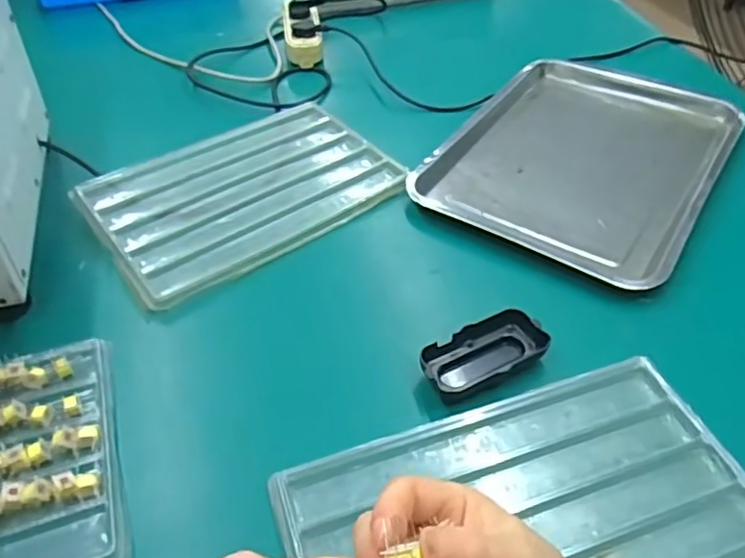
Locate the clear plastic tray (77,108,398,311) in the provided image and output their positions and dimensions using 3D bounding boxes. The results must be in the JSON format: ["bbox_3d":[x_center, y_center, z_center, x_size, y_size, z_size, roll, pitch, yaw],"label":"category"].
[{"bbox_3d":[-0.150,-0.112,0.693,0.322,0.026,0.235,-31,53,-27],"label":"clear plastic tray"}]

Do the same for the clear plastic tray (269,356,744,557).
[{"bbox_3d":[0.115,0.177,0.419,0.320,0.034,0.215,-15,47,-14],"label":"clear plastic tray"}]

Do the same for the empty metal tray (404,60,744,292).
[{"bbox_3d":[0.252,-0.148,0.727,0.292,0.034,0.372,29,52,25],"label":"empty metal tray"}]

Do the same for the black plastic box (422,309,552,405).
[{"bbox_3d":[0.095,0.064,0.522,0.108,0.027,0.049,-23,50,-21],"label":"black plastic box"}]

